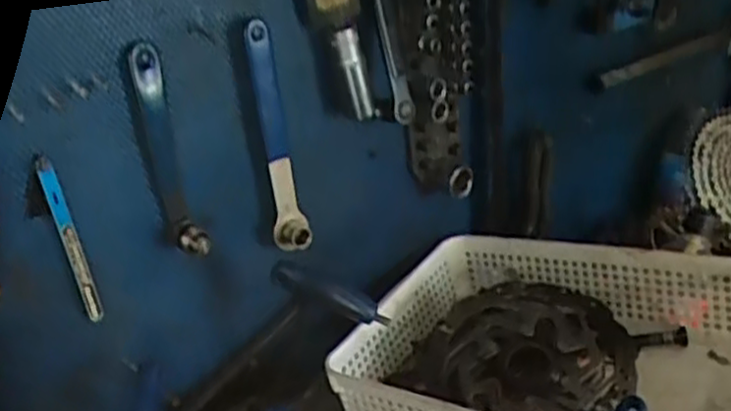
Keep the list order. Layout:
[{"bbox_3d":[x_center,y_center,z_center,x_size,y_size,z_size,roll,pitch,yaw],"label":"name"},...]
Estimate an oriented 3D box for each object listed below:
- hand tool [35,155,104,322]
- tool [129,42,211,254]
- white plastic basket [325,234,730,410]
[{"bbox_3d":[-0.209,0.026,0.542,0.014,0.129,0.007,-18,30,-23],"label":"hand tool"},{"bbox_3d":[-0.143,-0.038,0.558,0.022,0.153,0.034,-18,30,-23],"label":"tool"},{"bbox_3d":[0.158,0.129,0.653,0.327,0.099,0.247,13,33,31],"label":"white plastic basket"}]

